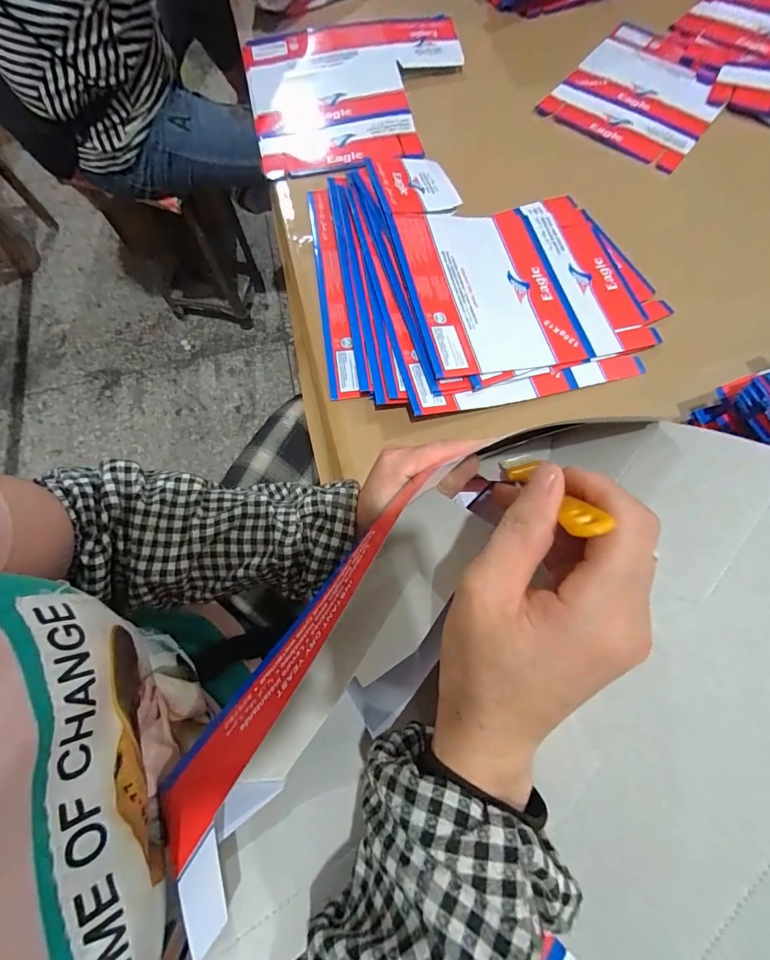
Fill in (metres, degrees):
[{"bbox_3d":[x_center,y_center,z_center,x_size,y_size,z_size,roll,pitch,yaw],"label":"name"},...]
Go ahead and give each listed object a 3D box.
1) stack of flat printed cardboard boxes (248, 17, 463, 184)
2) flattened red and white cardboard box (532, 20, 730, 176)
[{"bbox_3d":[-0.039,-0.608,0.652,0.342,0.030,0.291,-12,71,-2],"label":"stack of flat printed cardboard boxes"},{"bbox_3d":[0.410,-0.613,0.660,0.227,0.013,0.273,38,76,13],"label":"flattened red and white cardboard box"}]

